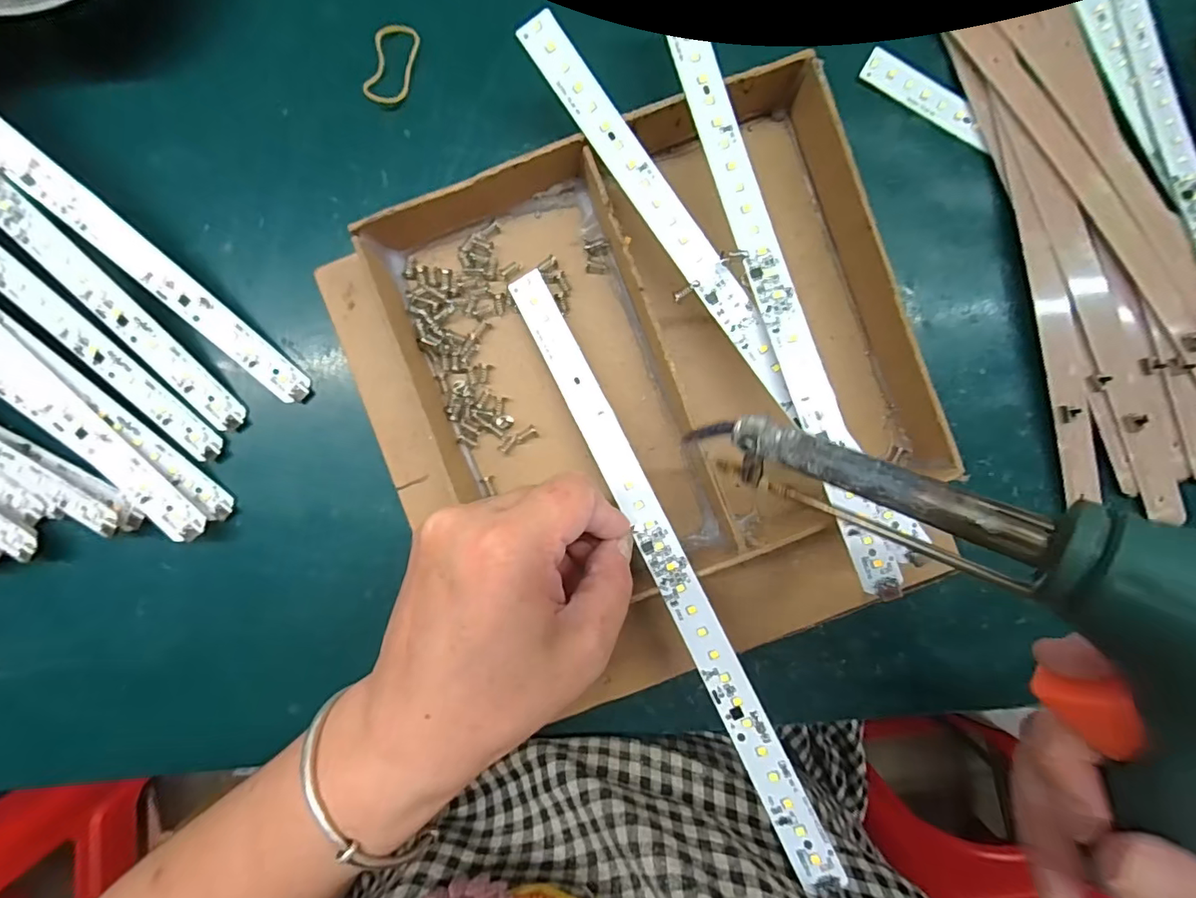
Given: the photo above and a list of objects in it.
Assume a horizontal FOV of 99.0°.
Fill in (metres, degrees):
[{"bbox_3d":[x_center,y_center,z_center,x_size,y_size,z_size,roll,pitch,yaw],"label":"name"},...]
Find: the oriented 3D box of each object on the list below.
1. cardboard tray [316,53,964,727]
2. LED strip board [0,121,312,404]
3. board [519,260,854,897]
[{"bbox_3d":[0.023,-0.015,0.244,0.258,0.036,0.264,-22,92,1],"label":"cardboard tray"},{"bbox_3d":[-0.255,-0.124,0.227,0.290,0.011,0.021,44,91,-15],"label":"LED strip board"},{"bbox_3d":[0.025,0.042,0.224,0.017,0.009,0.278,-26,79,1],"label":"board"}]

